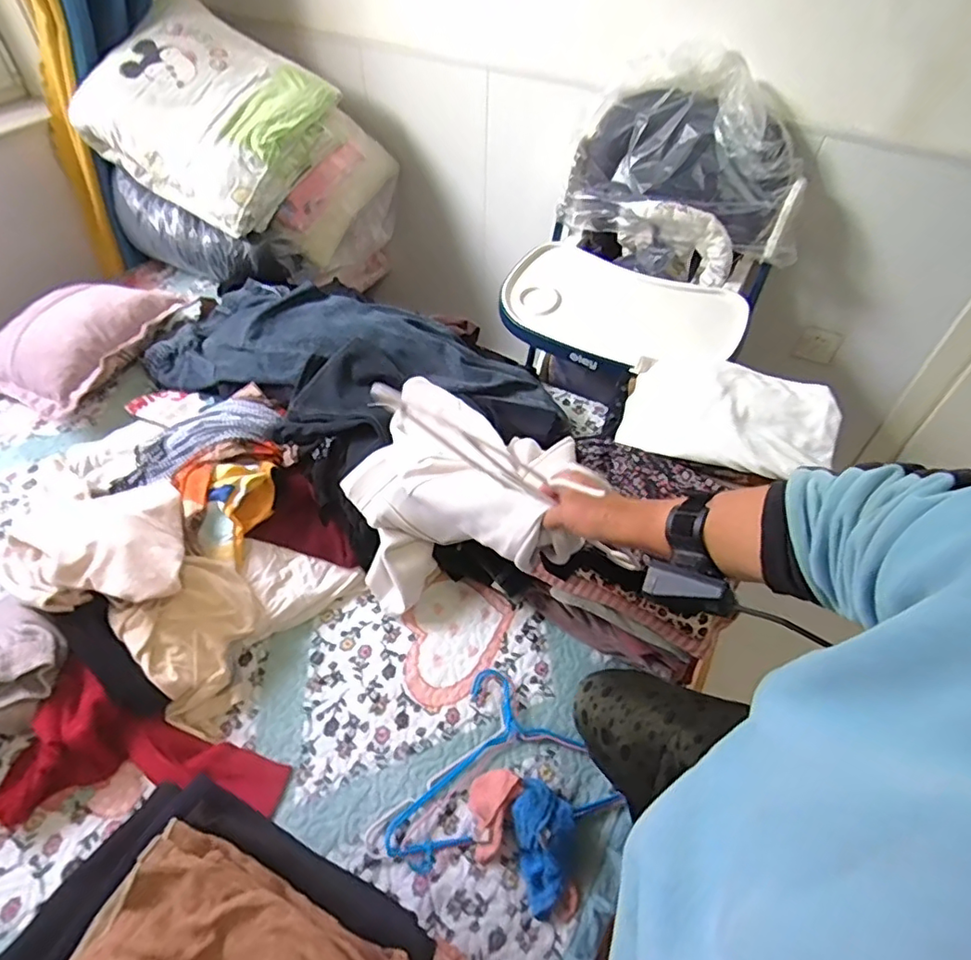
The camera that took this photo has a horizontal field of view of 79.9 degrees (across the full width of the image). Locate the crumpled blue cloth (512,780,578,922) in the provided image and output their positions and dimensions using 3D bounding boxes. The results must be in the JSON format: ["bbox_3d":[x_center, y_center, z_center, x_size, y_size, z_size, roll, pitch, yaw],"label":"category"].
[{"bbox_3d":[0.083,0.475,0.761,0.082,0.057,0.148,-9,50,-8],"label":"crumpled blue cloth"}]

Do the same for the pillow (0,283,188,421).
[{"bbox_3d":[-0.987,-0.358,1.357,0.433,0.196,0.392,23,53,18],"label":"pillow"}]

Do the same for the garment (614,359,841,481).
[{"bbox_3d":[0.393,-0.101,0.945,0.314,0.077,0.229,23,53,18],"label":"garment"}]

